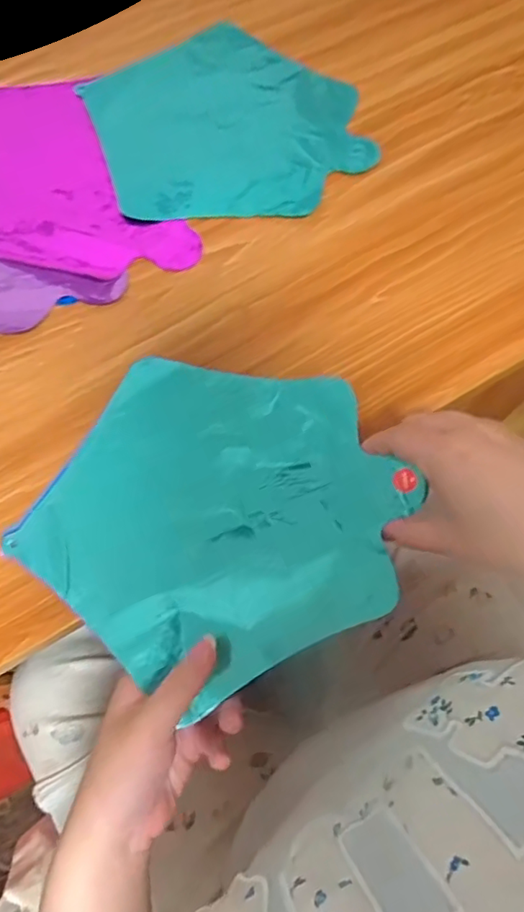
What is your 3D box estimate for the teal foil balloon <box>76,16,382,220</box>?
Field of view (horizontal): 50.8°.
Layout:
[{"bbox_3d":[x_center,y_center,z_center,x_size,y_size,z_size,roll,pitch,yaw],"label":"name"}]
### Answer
[{"bbox_3d":[-0.032,-0.299,0.490,0.221,0.007,0.221,-18,73,-7],"label":"teal foil balloon"}]

